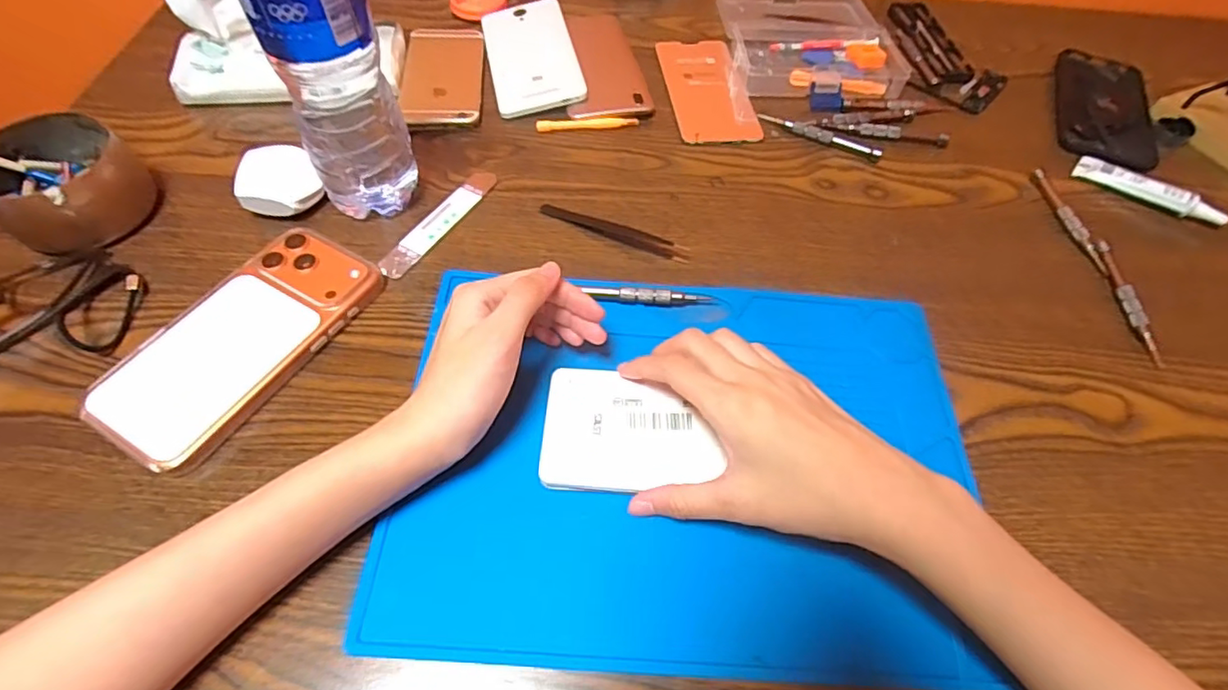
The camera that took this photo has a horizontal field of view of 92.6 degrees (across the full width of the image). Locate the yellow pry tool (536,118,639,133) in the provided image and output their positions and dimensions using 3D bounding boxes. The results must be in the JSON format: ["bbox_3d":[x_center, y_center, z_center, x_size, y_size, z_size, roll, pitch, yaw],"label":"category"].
[{"bbox_3d":[-0.021,-0.183,0.485,0.083,0.004,0.011,-5,58,-6],"label":"yellow pry tool"}]

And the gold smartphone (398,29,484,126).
[{"bbox_3d":[-0.147,-0.235,0.507,0.065,0.011,0.145,-3,58,-5],"label":"gold smartphone"}]

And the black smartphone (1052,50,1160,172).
[{"bbox_3d":[0.442,-0.216,0.530,0.078,0.009,0.161,20,58,9],"label":"black smartphone"}]

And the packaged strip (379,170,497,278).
[{"bbox_3d":[-0.124,-0.090,0.421,0.024,0.004,0.116,28,60,14],"label":"packaged strip"}]

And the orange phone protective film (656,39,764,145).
[{"bbox_3d":[0.082,-0.230,0.523,0.070,0.004,0.148,-4,58,-6],"label":"orange phone protective film"}]

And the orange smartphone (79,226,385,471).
[{"bbox_3d":[-0.222,-0.004,0.353,0.081,0.013,0.161,28,60,14],"label":"orange smartphone"}]

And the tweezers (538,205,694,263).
[{"bbox_3d":[0.000,-0.082,0.419,0.113,0.008,0.014,21,59,10],"label":"tweezers"}]

